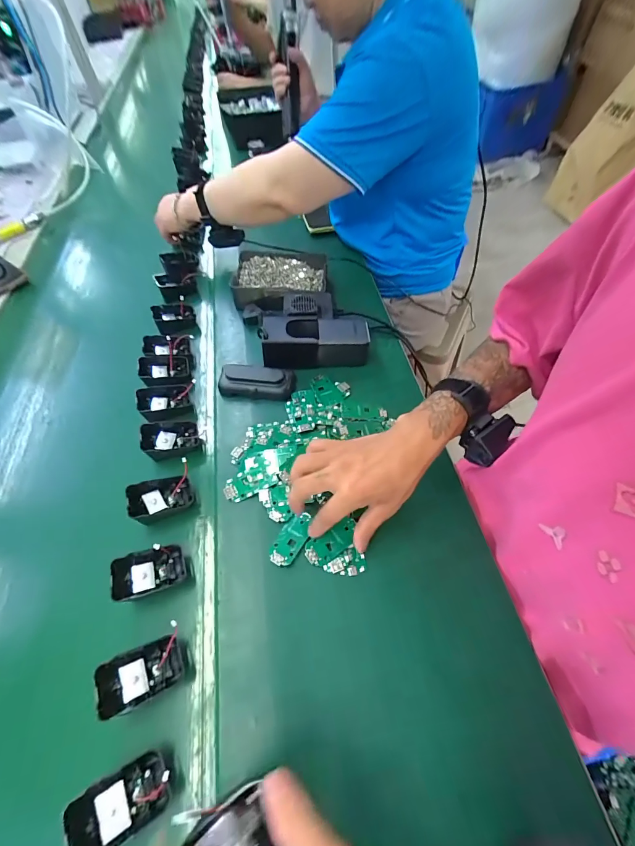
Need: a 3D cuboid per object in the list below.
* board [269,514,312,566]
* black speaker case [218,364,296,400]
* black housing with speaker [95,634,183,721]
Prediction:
[{"bbox_3d":[-0.028,0.126,0.393,0.029,0.008,0.063,29,63,20],"label":"board"},{"bbox_3d":[-0.086,-0.062,0.512,0.102,0.022,0.051,3,57,5],"label":"black speaker case"},{"bbox_3d":[-0.157,0.227,0.323,0.063,0.038,0.044,-21,58,-10],"label":"black housing with speaker"}]

